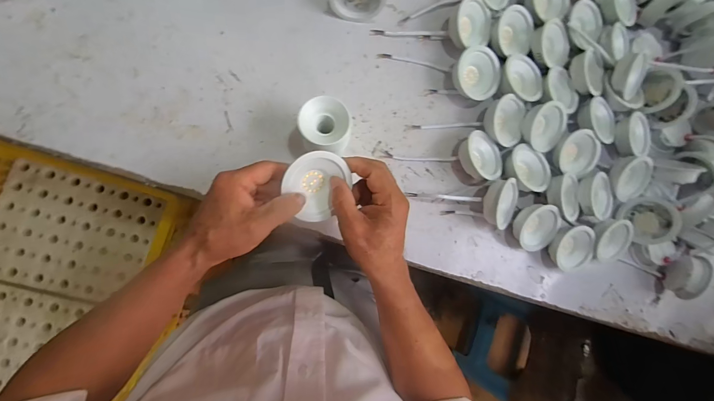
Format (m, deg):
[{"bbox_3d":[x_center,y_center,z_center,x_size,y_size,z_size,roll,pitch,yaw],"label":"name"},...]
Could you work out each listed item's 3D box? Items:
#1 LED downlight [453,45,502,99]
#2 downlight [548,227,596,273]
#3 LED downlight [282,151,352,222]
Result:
[{"bbox_3d":[0.168,-0.178,0.460,0.072,0.037,0.070,-23,92,-10],"label":"LED downlight"},{"bbox_3d":[0.319,0.070,0.474,0.067,0.024,0.067,14,103,-9],"label":"downlight"},{"bbox_3d":[-0.047,-0.017,0.327,0.068,0.028,0.068,6,107,-33],"label":"LED downlight"}]

